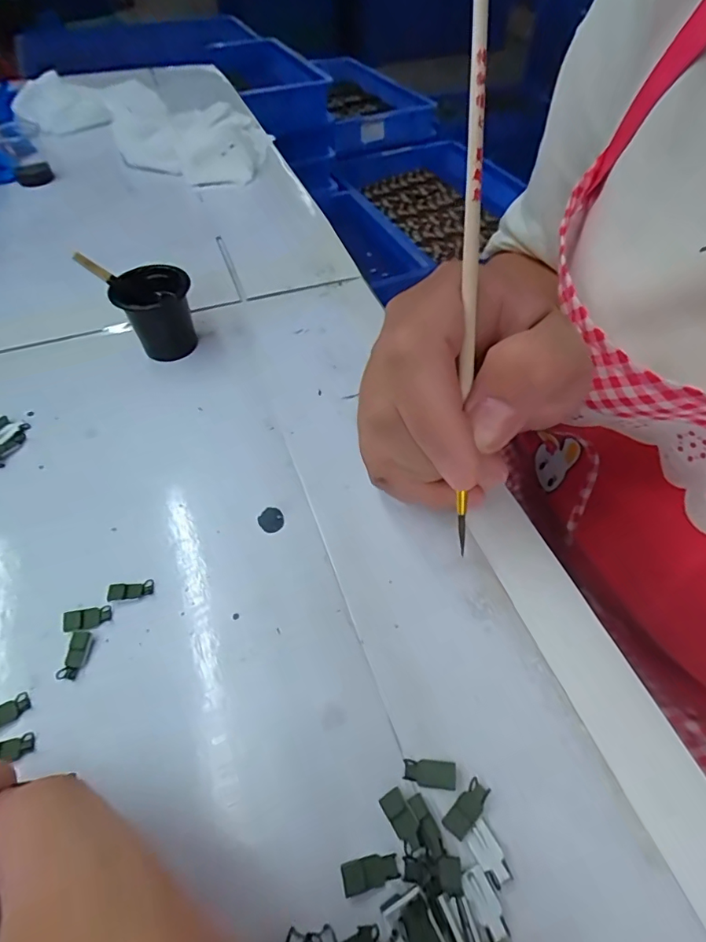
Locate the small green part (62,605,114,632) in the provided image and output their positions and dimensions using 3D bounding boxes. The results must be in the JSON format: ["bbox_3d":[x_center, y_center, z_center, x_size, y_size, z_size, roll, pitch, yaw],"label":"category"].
[{"bbox_3d":[-0.091,0.050,0.169,0.015,0.004,0.007,-14,53,-11],"label":"small green part"}]

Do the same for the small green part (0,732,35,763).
[{"bbox_3d":[-0.103,0.082,0.145,0.015,0.004,0.006,-15,53,-11],"label":"small green part"}]

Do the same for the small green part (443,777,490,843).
[{"bbox_3d":[0.031,0.092,0.134,0.015,0.004,0.006,-38,60,-26],"label":"small green part"}]

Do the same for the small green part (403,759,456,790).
[{"bbox_3d":[0.022,0.085,0.140,0.014,0.004,0.007,4,52,4],"label":"small green part"}]

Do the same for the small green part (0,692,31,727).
[{"bbox_3d":[-0.108,0.074,0.151,0.014,0.004,0.007,-29,57,-20],"label":"small green part"}]

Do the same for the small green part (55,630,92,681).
[{"bbox_3d":[-0.091,0.060,0.162,0.007,0.004,0.015,4,52,4],"label":"small green part"}]

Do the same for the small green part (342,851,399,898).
[{"bbox_3d":[0.005,0.102,0.126,0.014,0.004,0.007,-11,52,-8],"label":"small green part"}]

